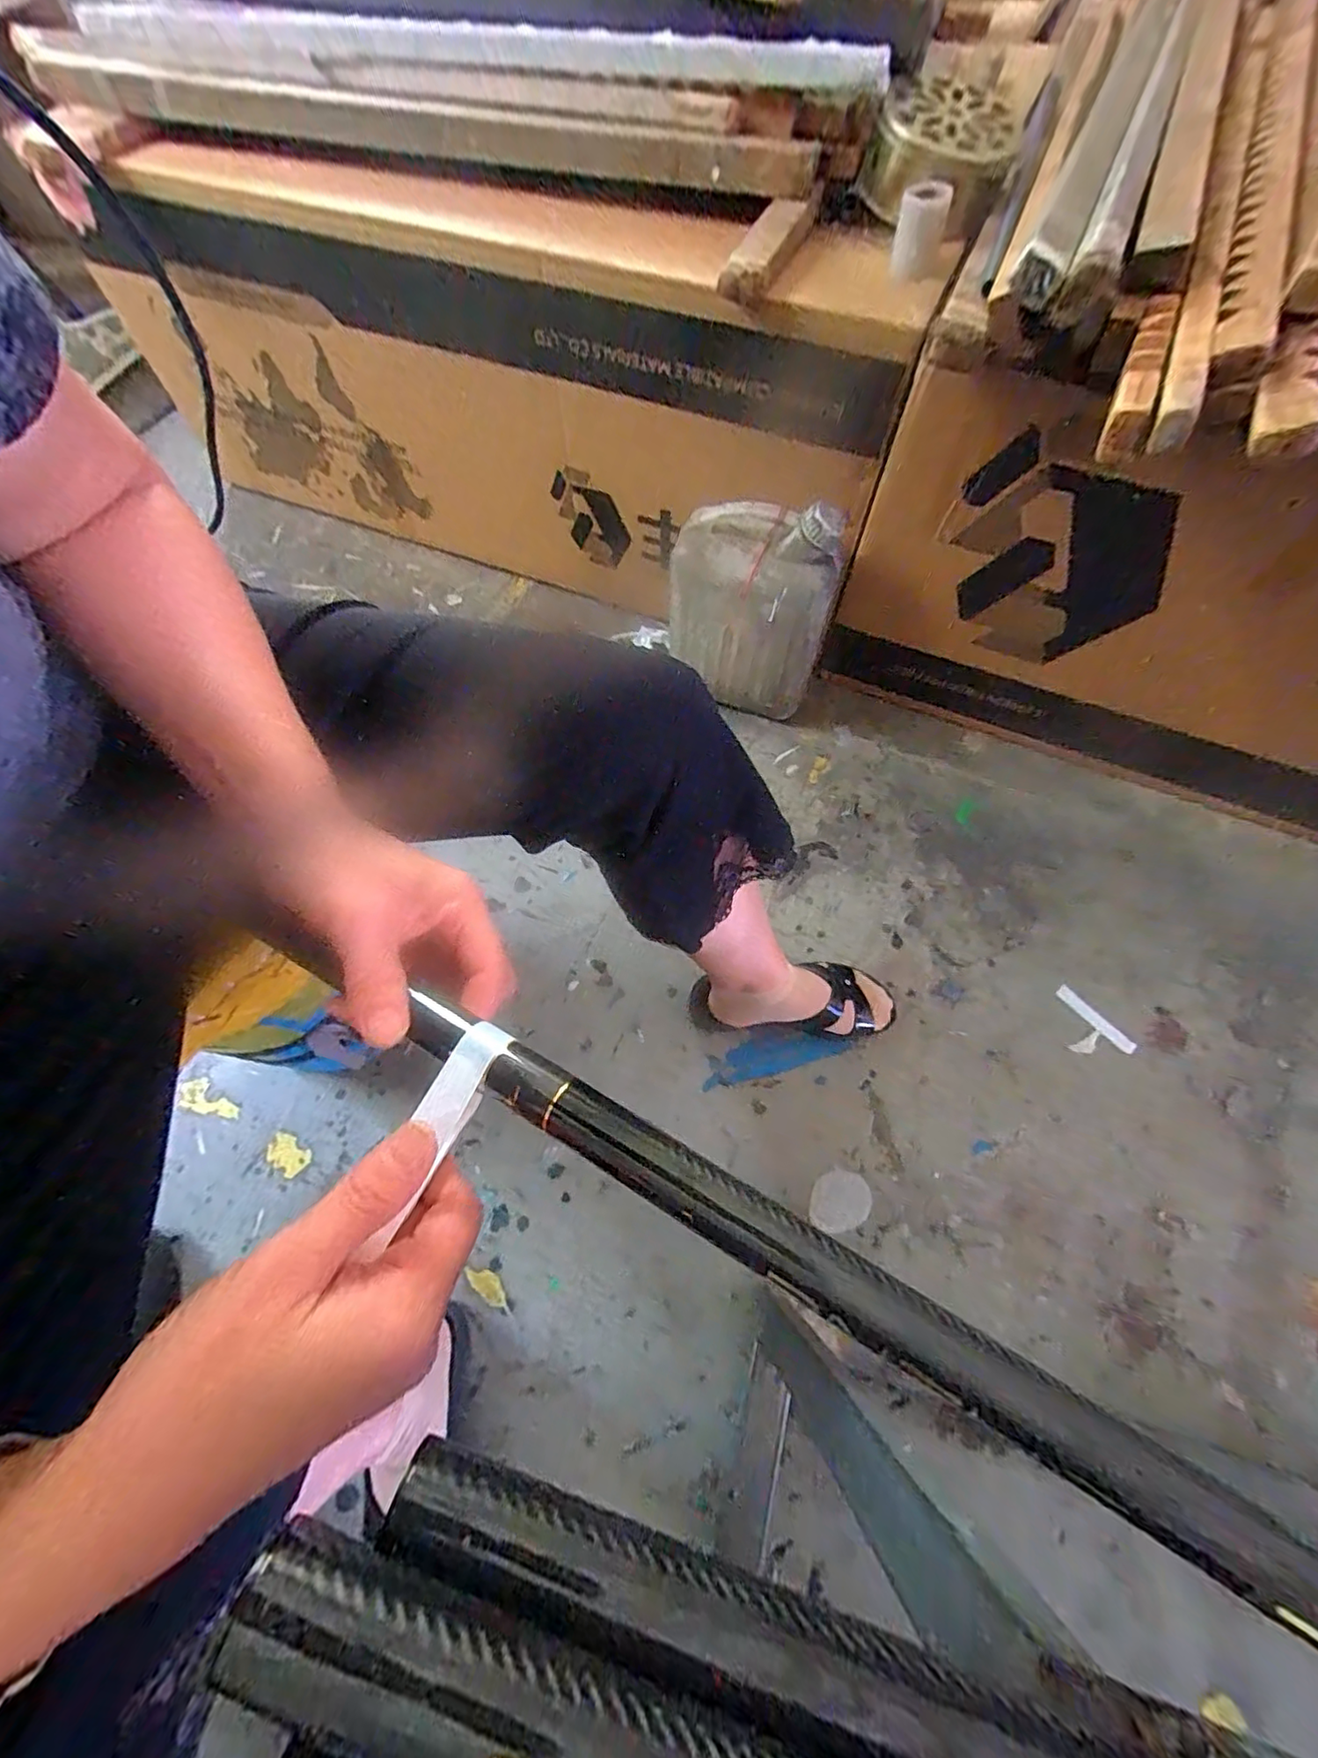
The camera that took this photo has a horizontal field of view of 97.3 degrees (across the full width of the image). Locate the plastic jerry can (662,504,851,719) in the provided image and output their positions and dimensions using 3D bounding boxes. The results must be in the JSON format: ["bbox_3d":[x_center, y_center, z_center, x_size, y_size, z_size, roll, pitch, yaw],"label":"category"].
[{"bbox_3d":[0.114,-0.353,0.777,0.206,0.255,0.107,13,66,6],"label":"plastic jerry can"}]

